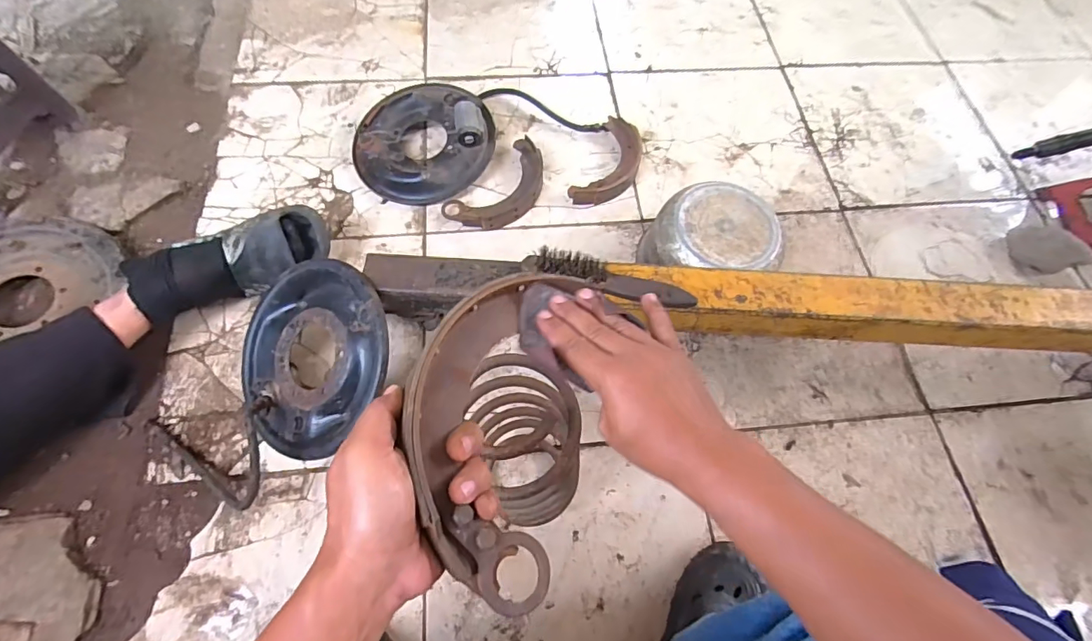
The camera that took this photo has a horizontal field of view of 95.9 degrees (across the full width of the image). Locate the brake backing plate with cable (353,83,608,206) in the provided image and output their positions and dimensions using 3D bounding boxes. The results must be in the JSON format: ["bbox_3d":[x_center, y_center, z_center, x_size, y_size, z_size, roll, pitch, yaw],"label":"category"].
[{"bbox_3d":[-0.146,-0.393,0.969,0.473,0.083,0.247,-26,70,-13],"label":"brake backing plate with cable"}]

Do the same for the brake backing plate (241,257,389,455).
[{"bbox_3d":[-0.330,0.045,0.698,0.244,0.040,0.270,43,102,20],"label":"brake backing plate"}]

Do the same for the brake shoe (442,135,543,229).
[{"bbox_3d":[-0.079,-0.249,0.927,0.121,0.031,0.224,37,70,13],"label":"brake shoe"}]

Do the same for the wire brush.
[{"bbox_3d":[0.084,-0.055,0.657,0.232,0.034,0.033,15,65,4],"label":"wire brush"}]

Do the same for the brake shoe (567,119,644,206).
[{"bbox_3d":[0.131,-0.305,0.961,0.098,0.029,0.220,25,67,8],"label":"brake shoe"}]

